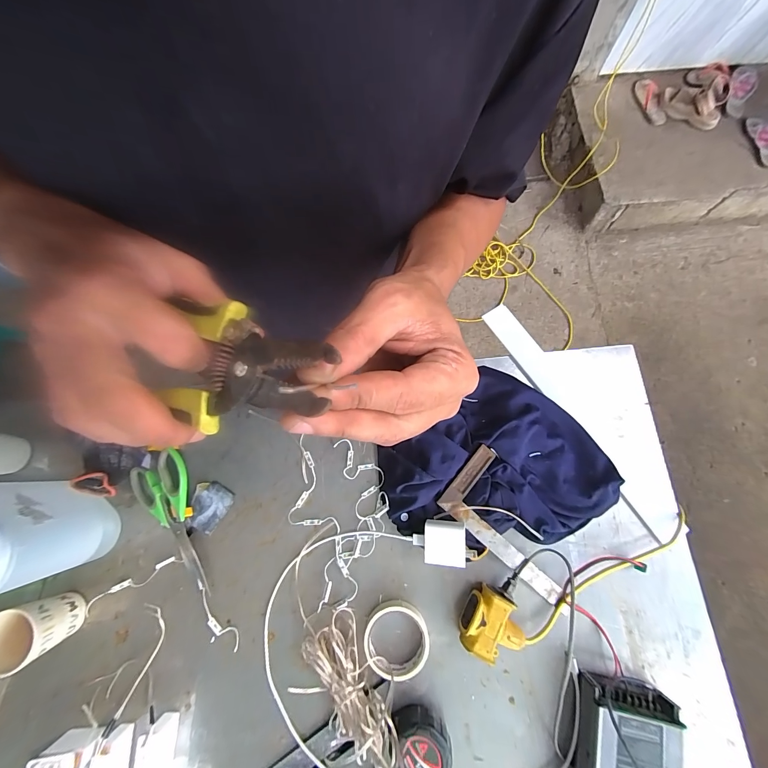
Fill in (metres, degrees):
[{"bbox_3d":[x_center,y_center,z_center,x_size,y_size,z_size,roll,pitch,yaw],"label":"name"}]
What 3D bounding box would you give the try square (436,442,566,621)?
[{"bbox_3d":[0.198,0.211,0.494,0.232,0.035,0.108,42,82,9],"label":"try square"}]

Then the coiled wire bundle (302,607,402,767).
[{"bbox_3d":[-0.047,0.413,0.449,0.085,0.049,0.182,-24,79,-4],"label":"coiled wire bundle"}]

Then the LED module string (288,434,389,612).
[{"bbox_3d":[-0.074,0.209,0.511,0.149,0.015,0.228,9,78,3],"label":"LED module string"}]

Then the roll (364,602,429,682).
[{"bbox_3d":[0.017,0.357,0.472,0.088,0.029,0.089,0,78,1],"label":"roll"}]

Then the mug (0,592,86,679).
[{"bbox_3d":[-0.472,0.331,0.453,0.071,0.085,0.072,-22,79,-4],"label":"mug"}]

